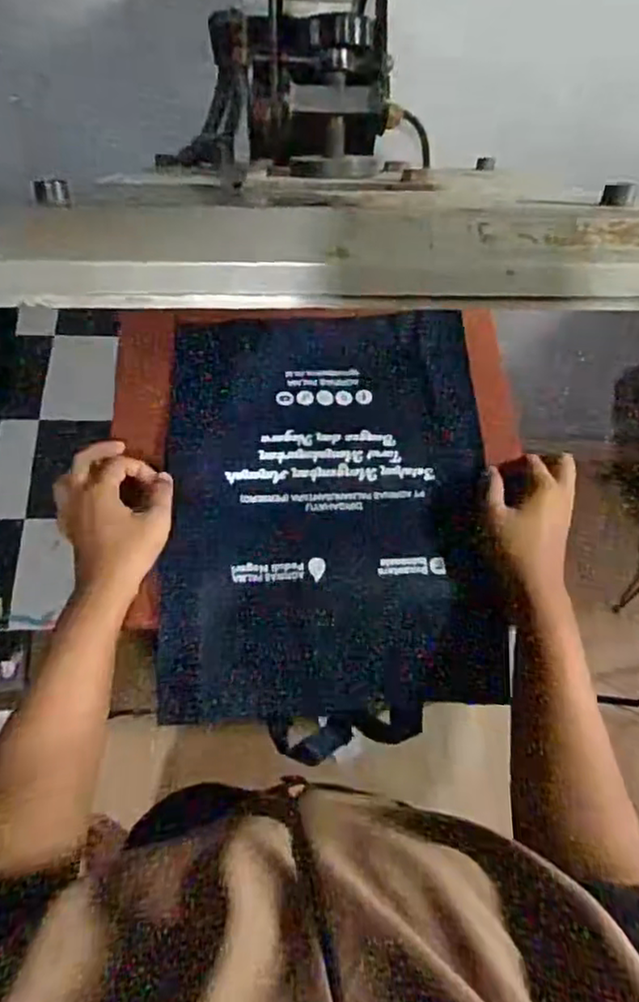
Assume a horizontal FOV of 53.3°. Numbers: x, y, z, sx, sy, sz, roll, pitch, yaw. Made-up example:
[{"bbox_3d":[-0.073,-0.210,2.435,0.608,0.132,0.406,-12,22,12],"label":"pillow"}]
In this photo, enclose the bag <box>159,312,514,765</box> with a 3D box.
[{"bbox_3d":[0.007,0.002,0.587,0.286,0.047,0.394,-1,69,-4],"label":"bag"}]

